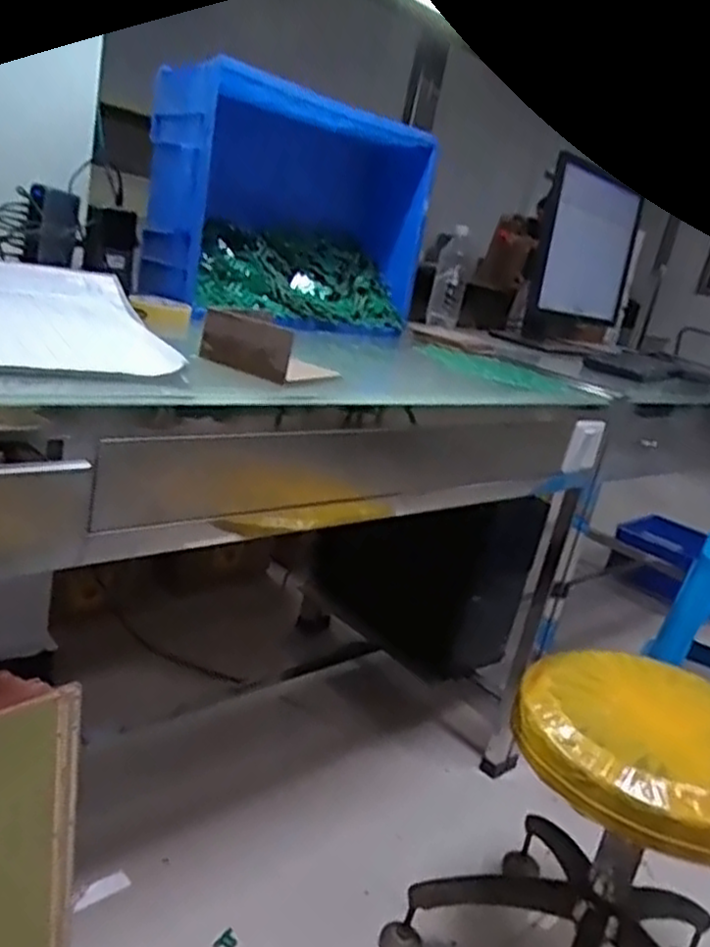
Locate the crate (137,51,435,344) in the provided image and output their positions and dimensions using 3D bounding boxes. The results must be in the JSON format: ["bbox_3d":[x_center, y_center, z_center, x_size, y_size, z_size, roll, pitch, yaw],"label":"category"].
[{"bbox_3d":[-0.092,-0.417,1.240,0.475,0.326,0.166,-2,22,-38],"label":"crate"}]

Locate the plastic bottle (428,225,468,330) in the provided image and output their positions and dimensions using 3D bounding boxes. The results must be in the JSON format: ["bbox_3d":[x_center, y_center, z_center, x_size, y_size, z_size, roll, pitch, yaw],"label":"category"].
[{"bbox_3d":[0.205,-0.418,1.631,0.068,0.203,0.065,14,17,6],"label":"plastic bottle"}]

